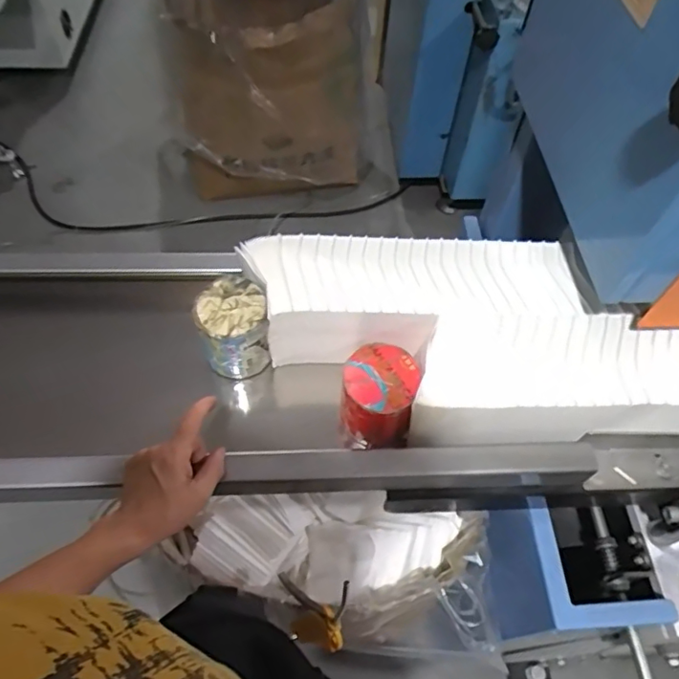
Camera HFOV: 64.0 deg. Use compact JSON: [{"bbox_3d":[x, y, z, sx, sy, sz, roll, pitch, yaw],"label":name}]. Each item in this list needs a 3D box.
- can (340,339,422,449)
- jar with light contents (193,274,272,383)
[{"bbox_3d":[0.042,0.068,0.615,0.083,0.105,0.093,8,57,3],"label":"can"},{"bbox_3d":[-0.125,-0.012,0.644,0.076,0.094,0.082,1,57,-2],"label":"jar with light contents"}]

